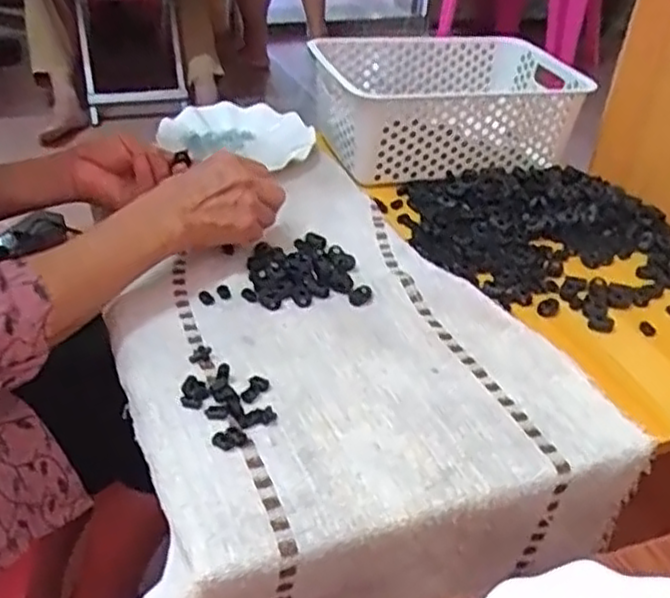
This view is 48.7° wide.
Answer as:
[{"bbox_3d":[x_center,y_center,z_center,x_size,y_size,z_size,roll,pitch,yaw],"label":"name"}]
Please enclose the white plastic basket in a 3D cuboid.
[{"bbox_3d":[0.139,-0.243,0.925,0.308,0.099,0.197,-8,40,-16],"label":"white plastic basket"}]

